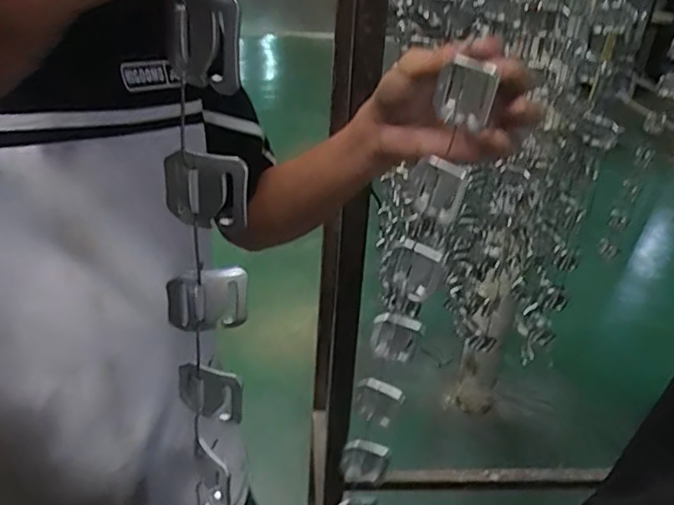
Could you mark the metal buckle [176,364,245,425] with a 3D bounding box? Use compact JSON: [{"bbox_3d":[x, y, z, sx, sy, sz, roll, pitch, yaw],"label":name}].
[{"bbox_3d":[-0.074,0.081,0.337,0.038,0.037,0.006,10,32,12],"label":"metal buckle"}]

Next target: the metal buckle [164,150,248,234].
[{"bbox_3d":[-0.063,-0.029,0.269,0.041,0.037,0.010,11,32,12],"label":"metal buckle"}]

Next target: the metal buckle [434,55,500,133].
[{"bbox_3d":[0.083,-0.101,0.368,0.035,0.039,0.017,13,31,16],"label":"metal buckle"}]

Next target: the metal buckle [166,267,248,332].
[{"bbox_3d":[-0.068,0.026,0.306,0.040,0.037,0.007,-10,33,-20],"label":"metal buckle"}]

